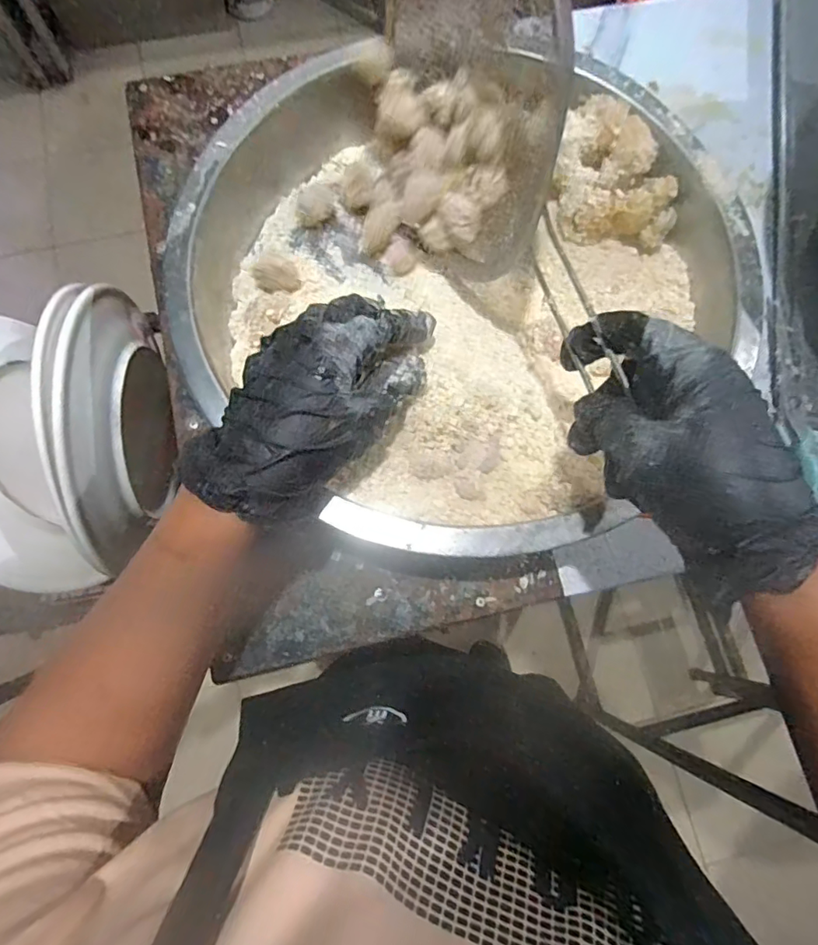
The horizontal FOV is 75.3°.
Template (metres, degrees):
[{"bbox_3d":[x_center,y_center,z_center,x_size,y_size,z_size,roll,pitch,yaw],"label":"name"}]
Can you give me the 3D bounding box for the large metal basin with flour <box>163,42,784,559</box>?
[{"bbox_3d":[0.031,-0.137,0.381,0.354,0.081,0.351,0,77,-1],"label":"large metal basin with flour"}]

